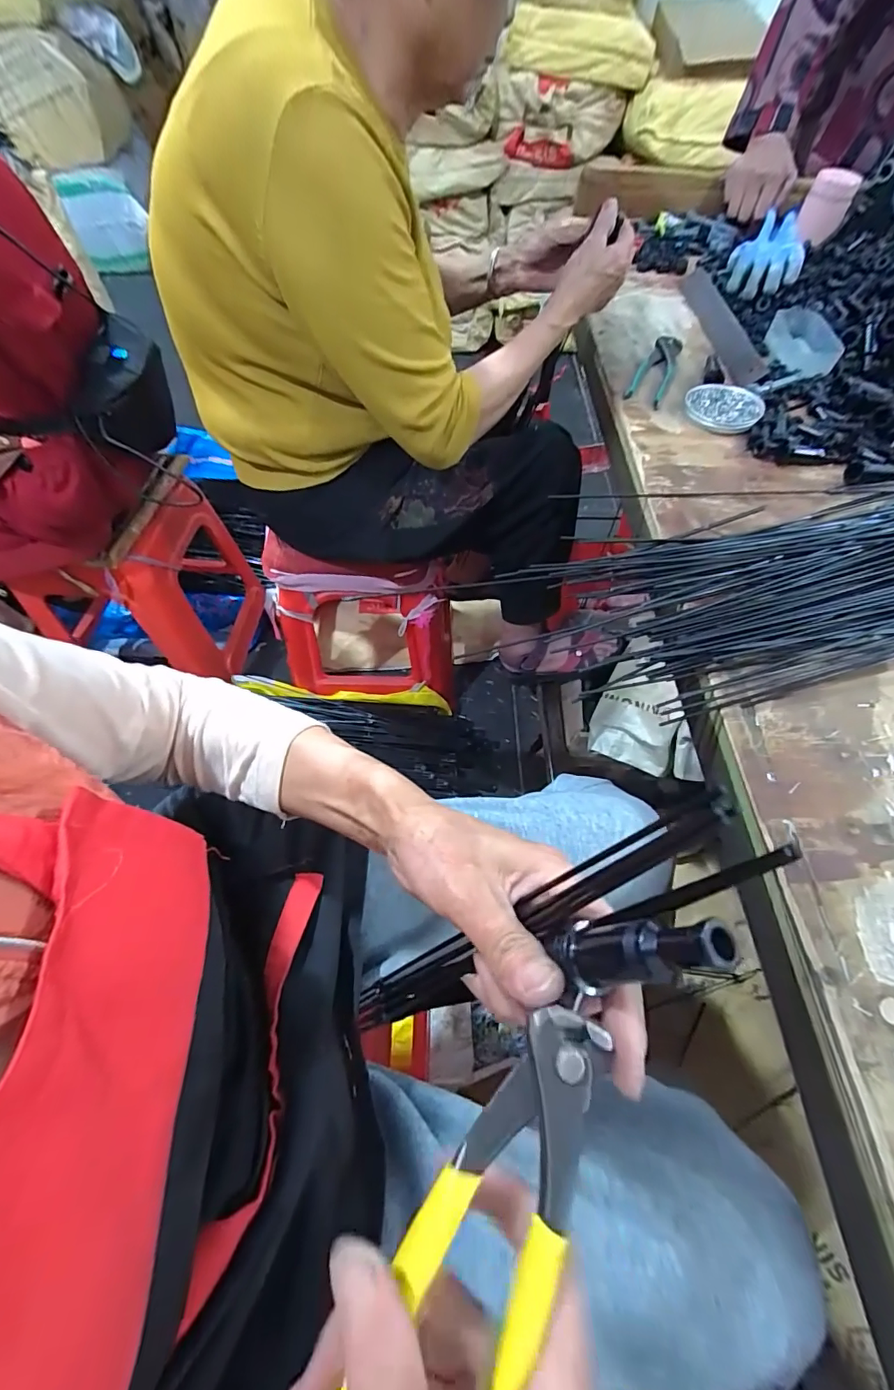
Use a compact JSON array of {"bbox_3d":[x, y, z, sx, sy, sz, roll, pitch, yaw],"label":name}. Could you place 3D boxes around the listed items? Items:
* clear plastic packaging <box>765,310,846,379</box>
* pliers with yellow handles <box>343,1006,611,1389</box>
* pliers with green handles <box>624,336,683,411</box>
[{"bbox_3d":[0.478,-0.477,0.662,0.077,0.025,0.168,14,60,6],"label":"clear plastic packaging"},{"bbox_3d":[0.007,0.180,0.150,0.044,0.013,0.158,29,75,15],"label":"pliers with yellow handles"},{"bbox_3d":[0.274,-0.423,0.636,0.045,0.012,0.156,25,61,12],"label":"pliers with green handles"}]

